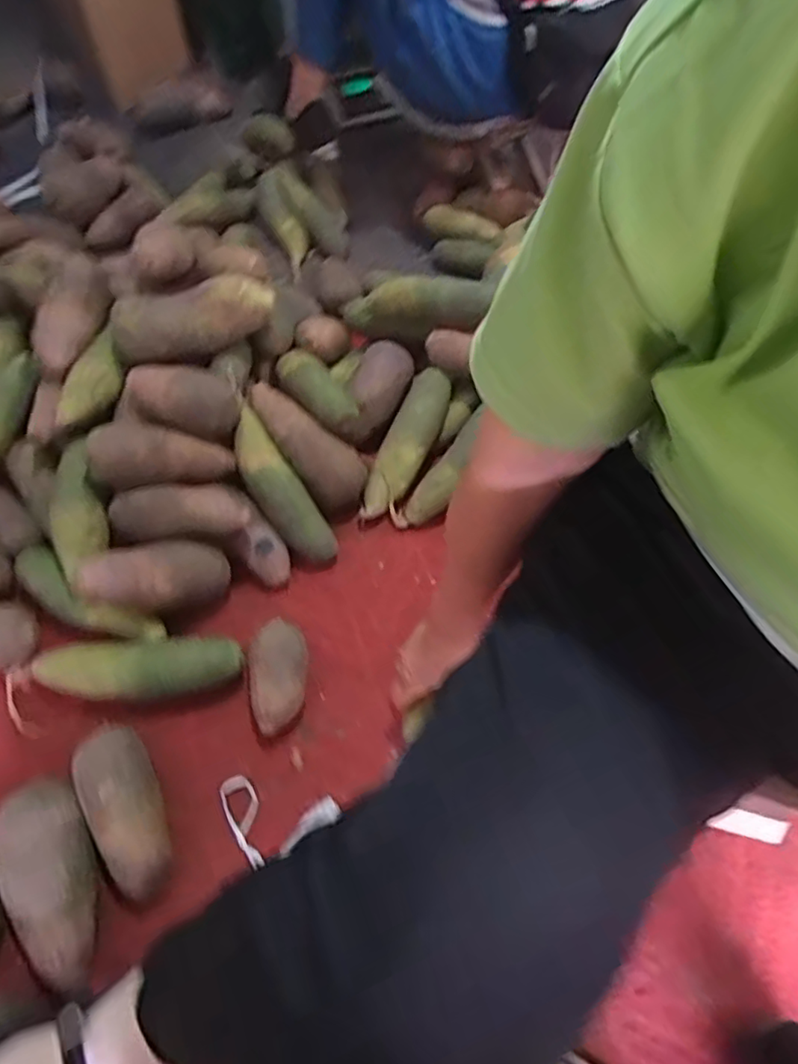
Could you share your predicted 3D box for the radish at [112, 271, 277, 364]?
[{"bbox_3d":[-0.245,-0.255,0.705,0.185,0.064,0.066,-25,64,-15],"label":"radish"}]

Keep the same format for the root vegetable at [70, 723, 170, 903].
[{"bbox_3d":[-0.253,0.258,0.555,0.063,0.061,0.156,-27,64,-16],"label":"root vegetable"}]

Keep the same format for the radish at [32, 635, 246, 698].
[{"bbox_3d":[-0.273,0.145,0.623,0.211,0.053,0.070,-10,61,-7],"label":"radish"}]

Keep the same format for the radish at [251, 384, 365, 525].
[{"bbox_3d":[-0.114,-0.108,0.734,0.075,0.054,0.197,-40,96,-21],"label":"radish"}]

